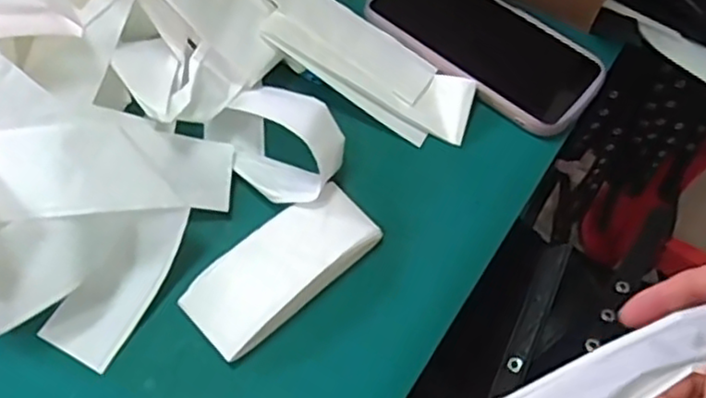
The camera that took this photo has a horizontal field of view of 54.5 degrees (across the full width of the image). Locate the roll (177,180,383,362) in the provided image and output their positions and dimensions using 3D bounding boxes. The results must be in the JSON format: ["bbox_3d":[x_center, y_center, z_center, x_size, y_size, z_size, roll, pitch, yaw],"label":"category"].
[{"bbox_3d":[-0.040,0.038,0.400,0.117,0.015,0.050,-38,68,-22],"label":"roll"}]

